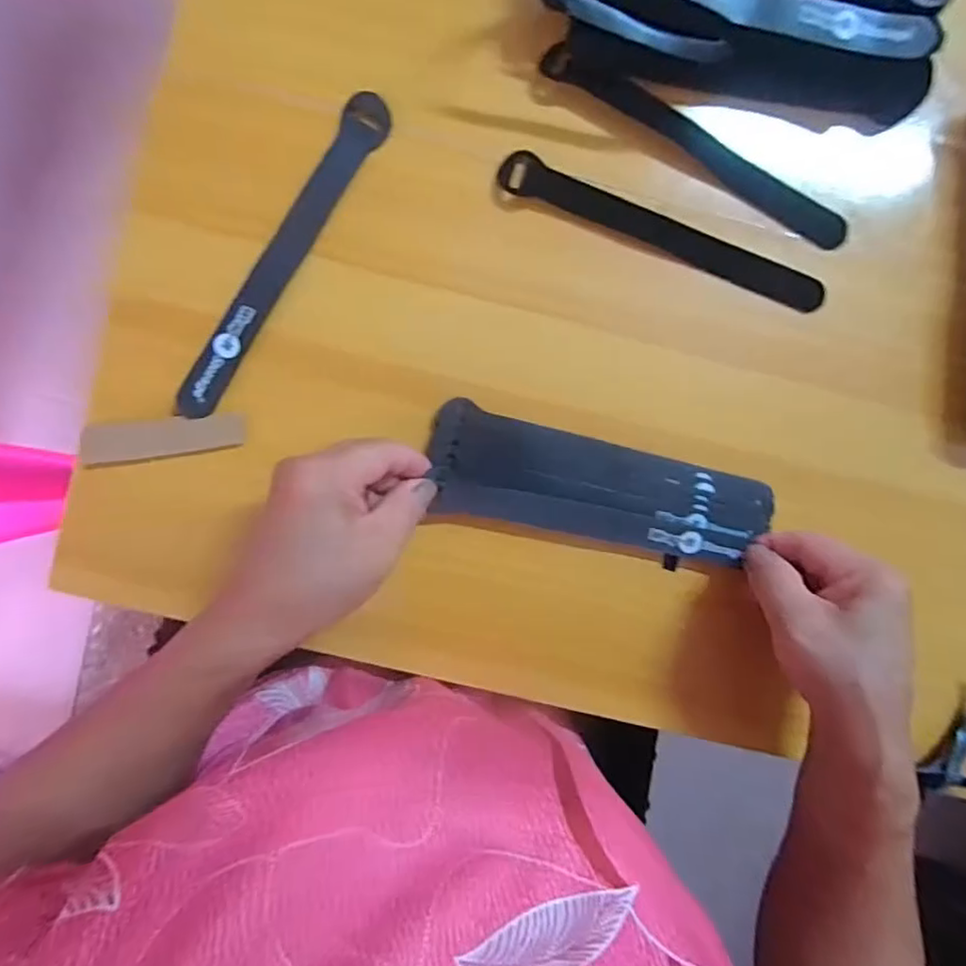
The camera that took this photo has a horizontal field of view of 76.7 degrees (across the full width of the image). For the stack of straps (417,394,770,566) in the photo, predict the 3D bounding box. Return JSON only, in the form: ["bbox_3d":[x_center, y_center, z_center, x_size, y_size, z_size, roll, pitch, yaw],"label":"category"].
[{"bbox_3d":[0.066,0.007,0.352,0.193,0.019,0.064,12,92,1],"label":"stack of straps"}]

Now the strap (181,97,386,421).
[{"bbox_3d":[-0.109,-0.122,0.332,0.023,0.007,0.195,31,91,-4],"label":"strap"}]

